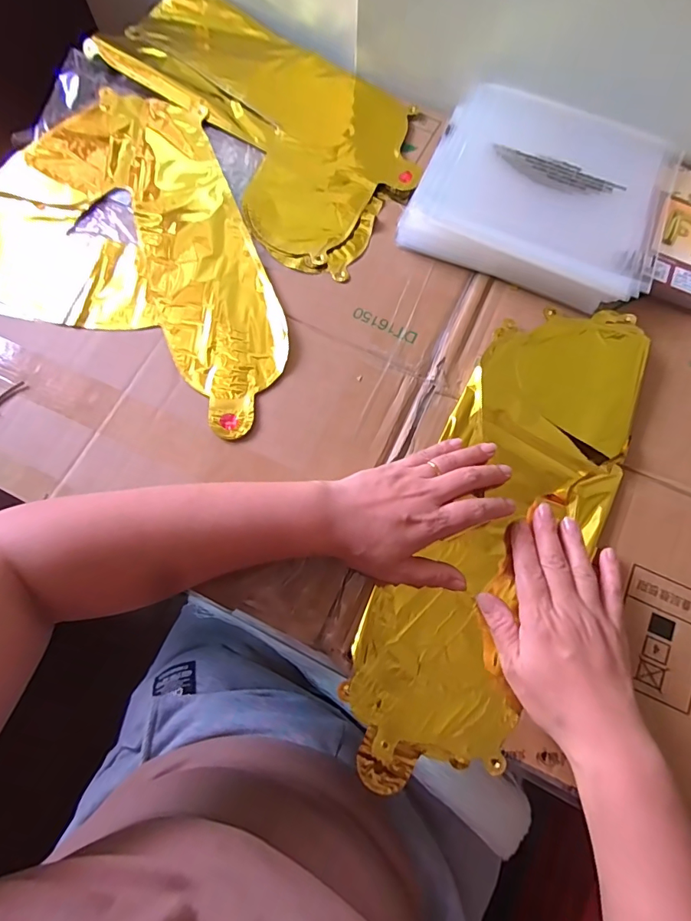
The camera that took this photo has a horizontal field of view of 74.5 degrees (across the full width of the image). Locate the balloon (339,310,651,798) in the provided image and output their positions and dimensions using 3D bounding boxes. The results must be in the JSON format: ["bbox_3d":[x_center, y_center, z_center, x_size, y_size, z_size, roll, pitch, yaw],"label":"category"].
[{"bbox_3d":[0.128,0.046,0.373,0.142,0.022,0.426,28,76,7],"label":"balloon"}]

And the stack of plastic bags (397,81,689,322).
[{"bbox_3d":[0.201,-0.274,0.460,0.230,0.032,0.229,23,73,6],"label":"stack of plastic bags"}]

